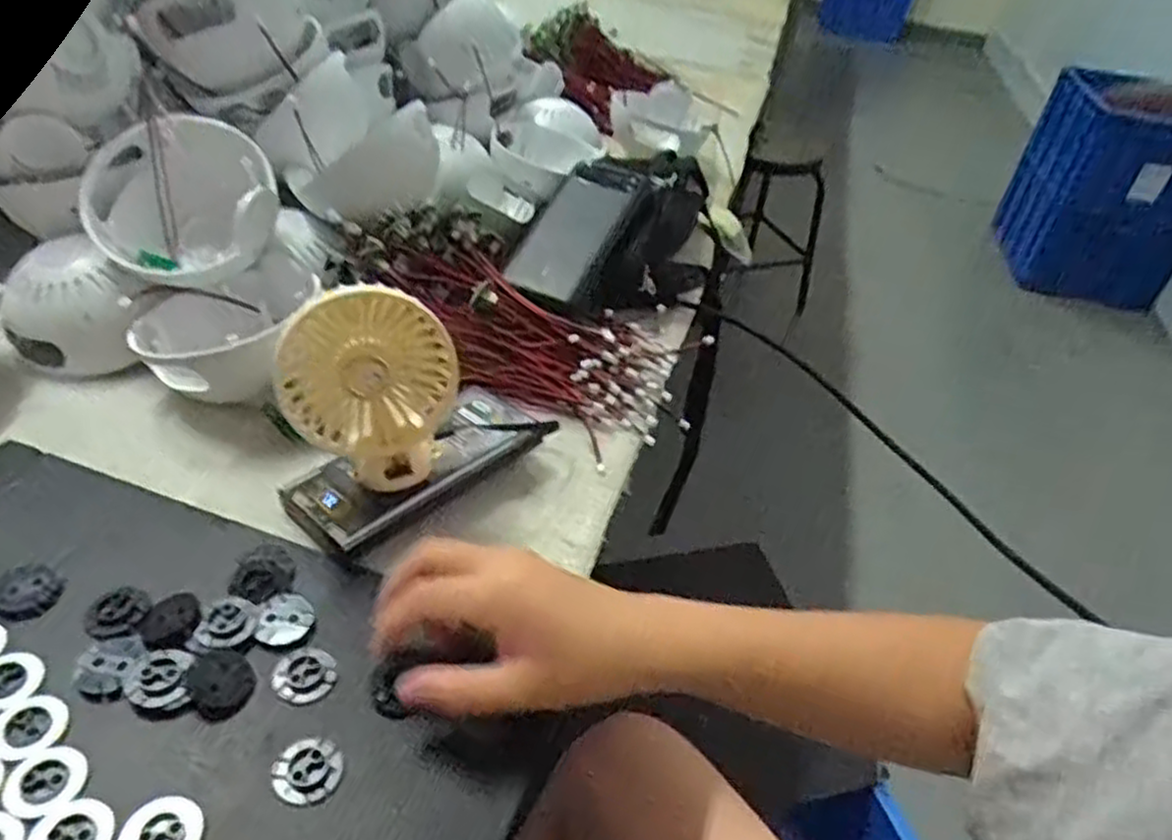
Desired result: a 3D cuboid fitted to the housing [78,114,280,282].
[{"bbox_3d":[-0.271,-0.141,0.533,0.118,0.088,0.105,-14,77,-9],"label":"housing"}]

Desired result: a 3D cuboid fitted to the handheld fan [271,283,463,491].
[{"bbox_3d":[-0.112,-0.016,0.404,0.087,0.103,0.034,0,40,-10],"label":"handheld fan"}]

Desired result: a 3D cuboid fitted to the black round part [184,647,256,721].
[{"bbox_3d":[-0.168,0.120,0.354,0.032,0.006,0.028,33,44,29],"label":"black round part"}]

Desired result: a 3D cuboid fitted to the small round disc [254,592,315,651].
[{"bbox_3d":[-0.149,0.099,0.384,0.026,0.004,0.031,6,38,-2],"label":"small round disc"}]

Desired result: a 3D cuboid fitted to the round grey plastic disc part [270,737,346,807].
[{"bbox_3d":[-0.119,0.149,0.329,0.028,0.004,0.027,5,38,-4],"label":"round grey plastic disc part"}]

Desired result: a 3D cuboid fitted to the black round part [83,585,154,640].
[{"bbox_3d":[-0.229,0.093,0.376,0.027,0.004,0.029,5,38,-4],"label":"black round part"}]

